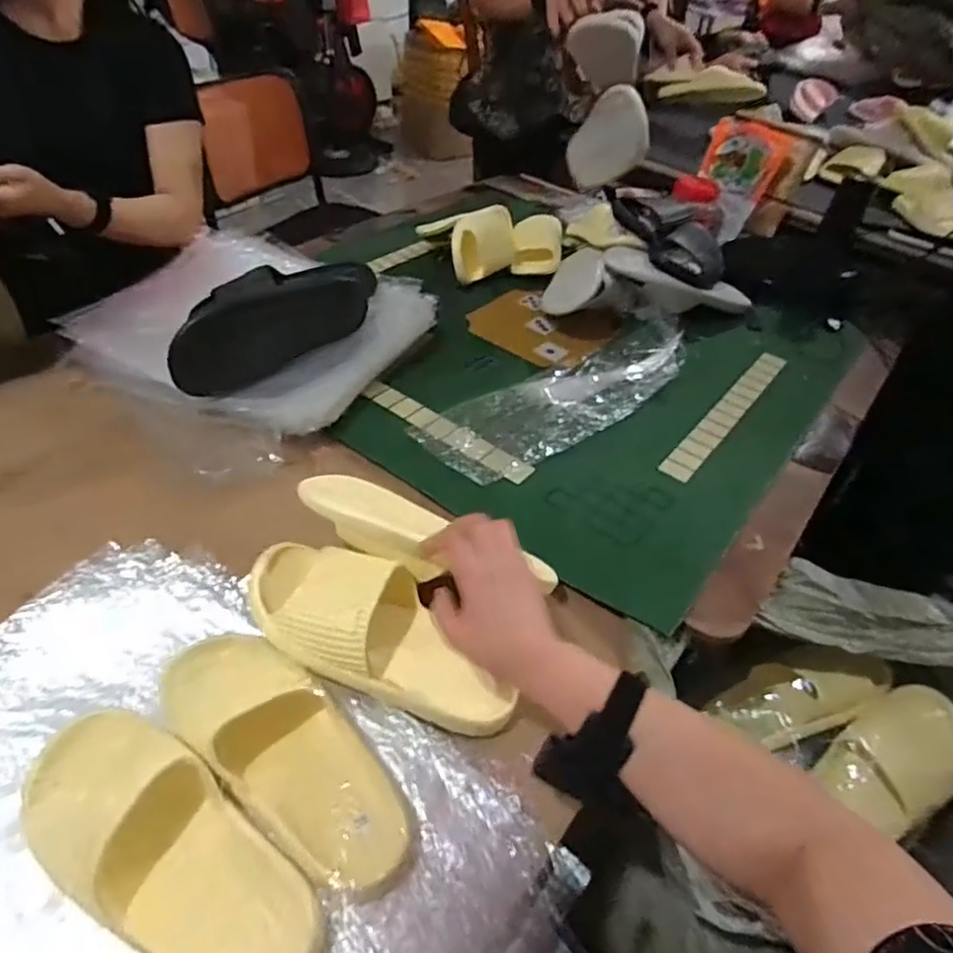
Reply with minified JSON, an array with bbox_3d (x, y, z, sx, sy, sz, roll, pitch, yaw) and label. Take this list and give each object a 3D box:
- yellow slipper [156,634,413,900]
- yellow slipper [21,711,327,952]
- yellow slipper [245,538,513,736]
[{"bbox_3d":[-0.148,0.200,0.484,0.241,0.053,0.093,34,51,25],"label":"yellow slipper"},{"bbox_3d":[-0.217,0.250,0.435,0.256,0.053,0.097,27,48,20],"label":"yellow slipper"},{"bbox_3d":[-0.081,0.138,0.559,0.255,0.060,0.109,35,48,0],"label":"yellow slipper"}]

